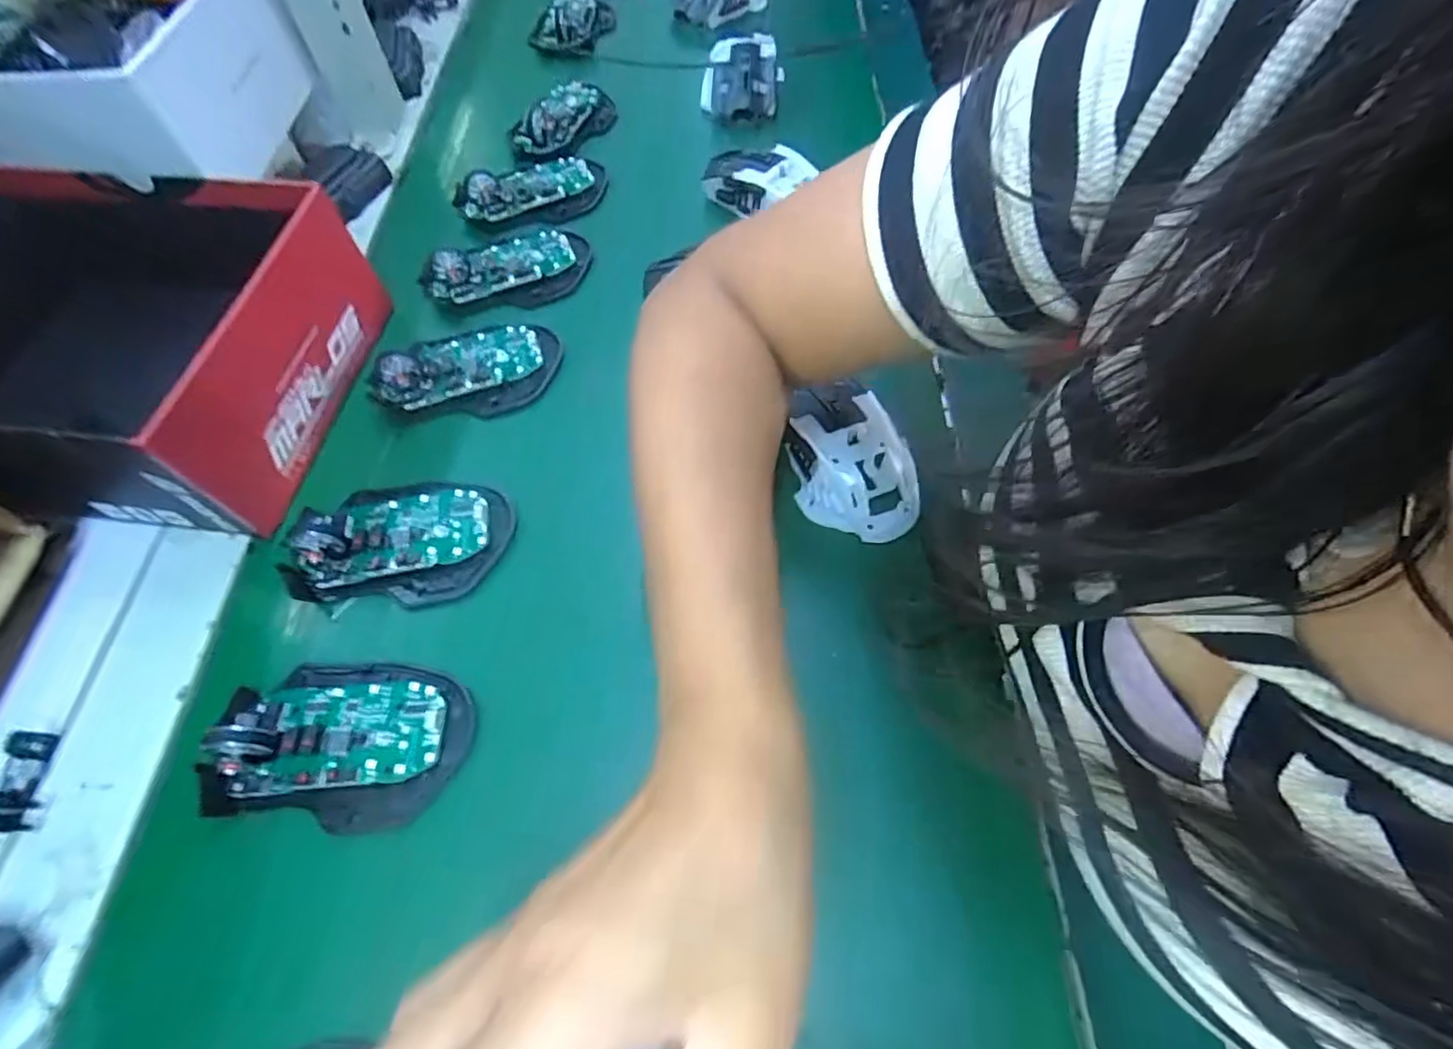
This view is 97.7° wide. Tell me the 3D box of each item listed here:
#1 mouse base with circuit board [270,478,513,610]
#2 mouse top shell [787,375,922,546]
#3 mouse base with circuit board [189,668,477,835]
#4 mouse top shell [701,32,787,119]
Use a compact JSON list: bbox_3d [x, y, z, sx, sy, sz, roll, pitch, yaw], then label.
[{"bbox_3d":[-0.177,0.005,0.344,0.112,0.021,0.073,1,61,0],"label":"mouse base with circuit board"},{"bbox_3d":[0.070,-0.034,0.352,0.058,0.039,0.084,-13,62,-8],"label":"mouse top shell"},{"bbox_3d":[-0.179,0.097,0.291,0.111,0.029,0.072,5,61,2],"label":"mouse base with circuit board"},{"bbox_3d":[0.015,-0.391,0.547,0.063,0.038,0.083,7,61,3],"label":"mouse top shell"}]

